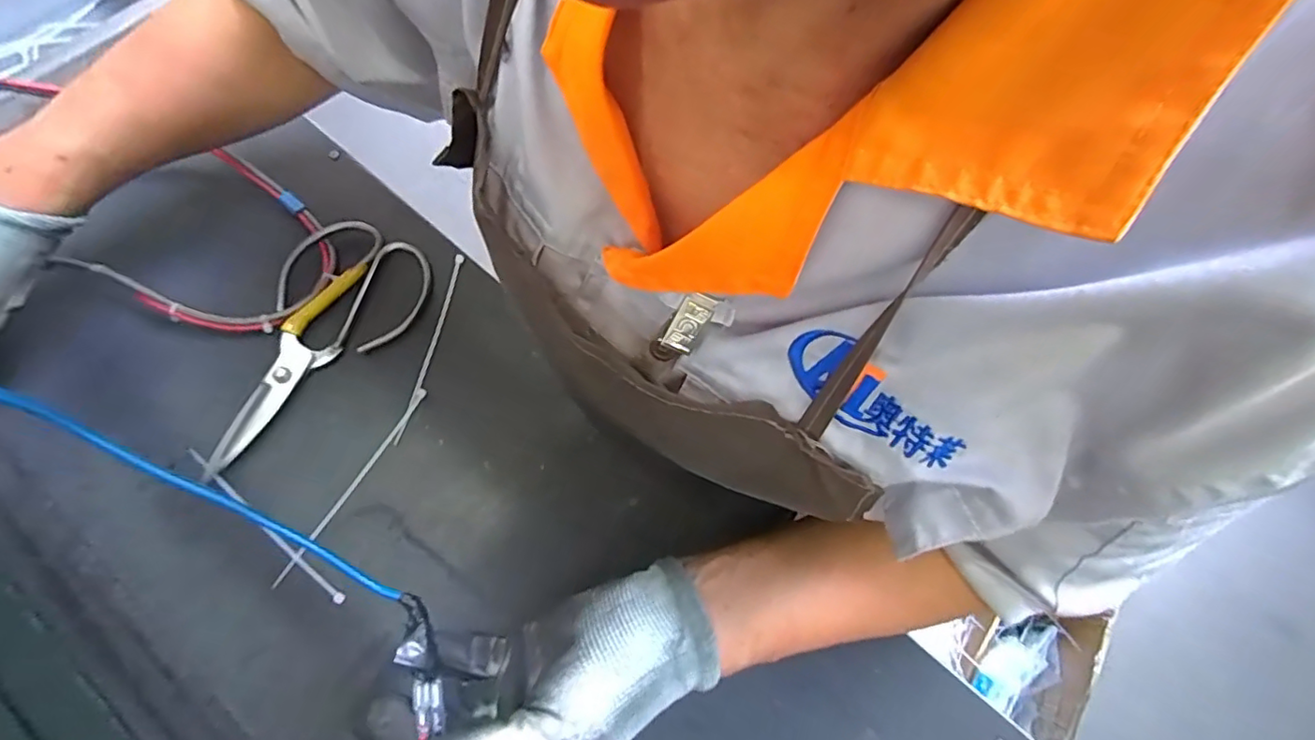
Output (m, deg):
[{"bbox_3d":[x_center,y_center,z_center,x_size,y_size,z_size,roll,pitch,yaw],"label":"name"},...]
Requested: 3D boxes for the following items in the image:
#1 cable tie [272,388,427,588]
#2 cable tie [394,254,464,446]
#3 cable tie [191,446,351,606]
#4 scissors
[{"bbox_3d":[-0.200,0.074,0.381,0.007,0.006,0.146,28,72,8],"label":"cable tie"},{"bbox_3d":[-0.163,-0.019,0.415,0.006,0.004,0.147,10,71,2],"label":"cable tie"},{"bbox_3d":[-0.252,0.097,0.366,0.145,0.008,0.008,37,74,11],"label":"cable tie"},{"bbox_3d":[-0.254,-0.026,0.409,0.099,0.007,0.189,36,74,11],"label":"scissors"}]

